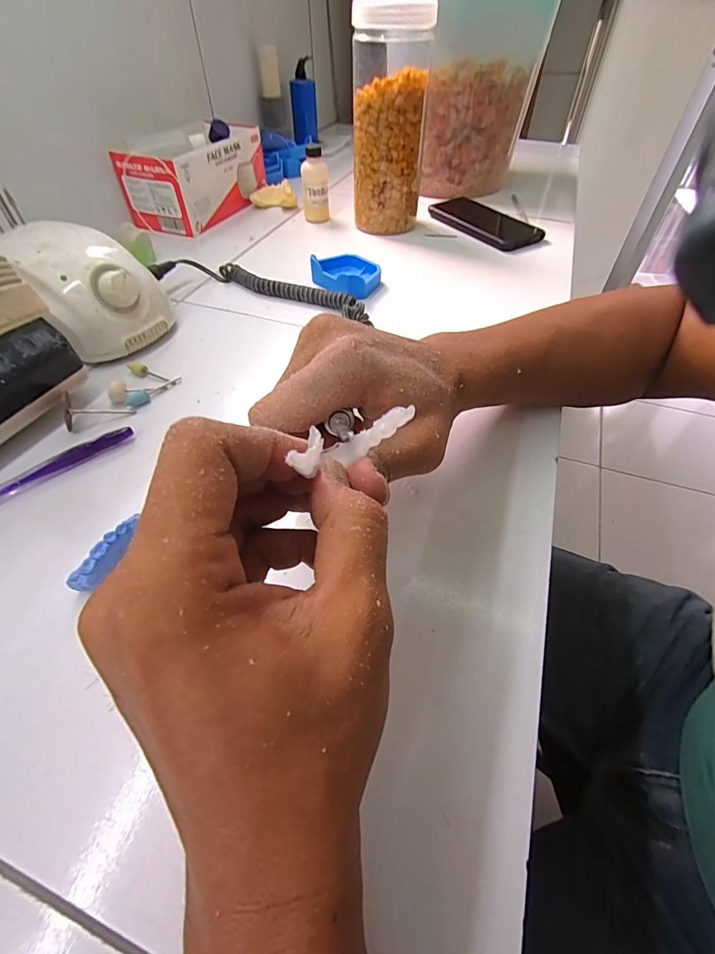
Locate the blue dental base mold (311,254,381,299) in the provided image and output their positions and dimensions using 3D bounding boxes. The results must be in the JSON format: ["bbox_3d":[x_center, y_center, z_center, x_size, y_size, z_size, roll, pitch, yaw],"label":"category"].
[{"bbox_3d":[-0.009,-0.232,0.463,0.077,0.026,0.060,24,54,19],"label":"blue dental base mold"}]

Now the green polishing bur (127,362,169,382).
[{"bbox_3d":[-0.184,-0.092,0.355,0.042,0.007,0.010,23,54,18],"label":"green polishing bur"}]

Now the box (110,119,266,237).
[{"bbox_3d":[-0.229,-0.437,0.588,0.101,0.097,0.198,19,53,15],"label":"box"}]

